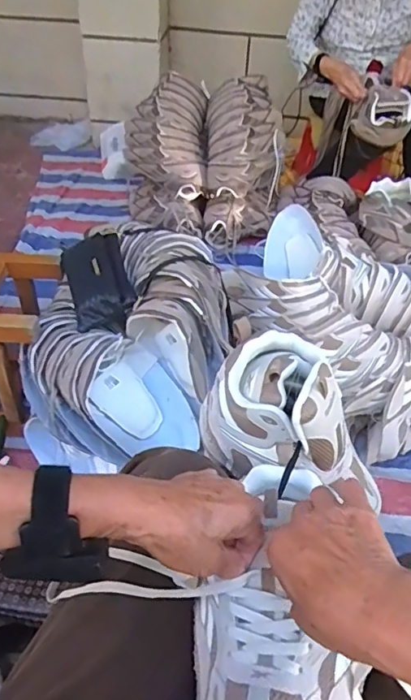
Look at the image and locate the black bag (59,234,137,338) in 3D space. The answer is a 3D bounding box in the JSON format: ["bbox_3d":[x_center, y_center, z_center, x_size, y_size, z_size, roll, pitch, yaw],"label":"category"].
[{"bbox_3d":[-0.206,-0.133,0.961,0.115,0.090,0.207,-11,44,-15],"label":"black bag"}]

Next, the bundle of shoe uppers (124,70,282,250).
[{"bbox_3d":[-0.004,-0.590,1.562,0.449,0.383,0.370,4,42,2],"label":"bundle of shoe uppers"}]

